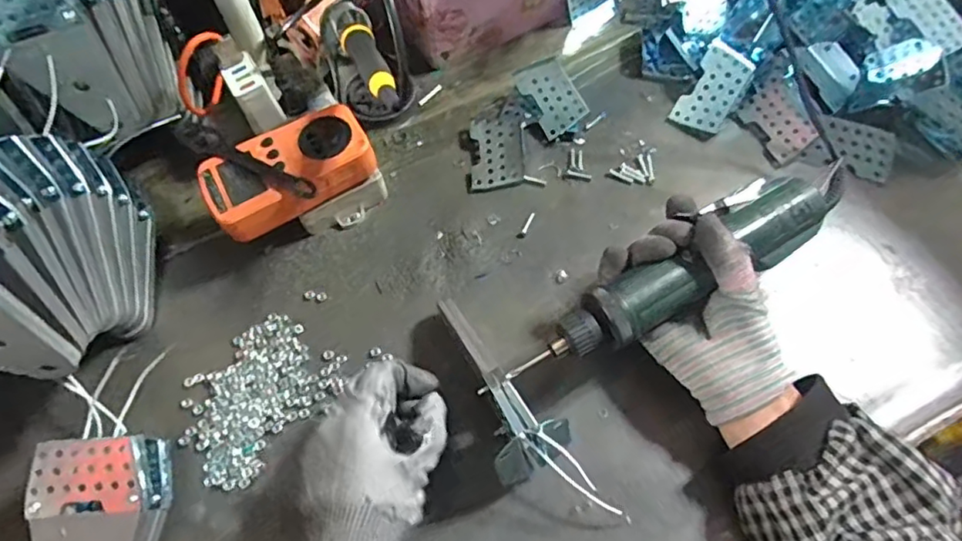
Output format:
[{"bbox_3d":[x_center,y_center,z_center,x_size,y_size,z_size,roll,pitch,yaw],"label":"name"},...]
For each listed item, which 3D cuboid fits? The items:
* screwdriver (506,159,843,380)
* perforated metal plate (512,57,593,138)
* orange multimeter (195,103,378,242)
[{"bbox_3d":[0.151,-0.004,0.405,0.294,0.041,0.044,-27,65,-17],"label":"screwdriver"},{"bbox_3d":[0.064,-0.156,0.530,0.043,0.007,0.069,-29,80,5],"label":"perforated metal plate"},{"bbox_3d":[-0.145,-0.076,0.454,0.123,0.026,0.069,-31,66,-12],"label":"orange multimeter"}]

